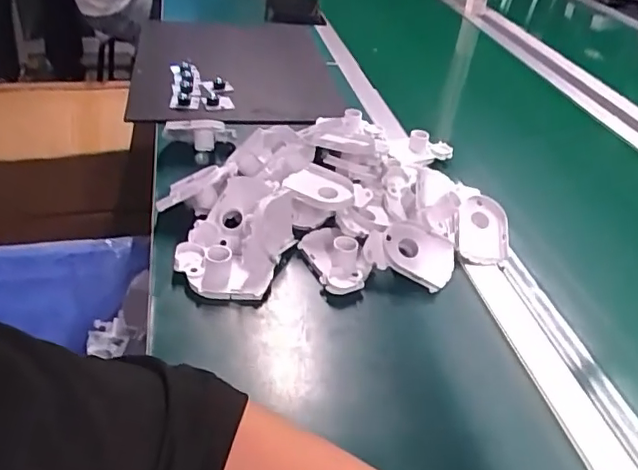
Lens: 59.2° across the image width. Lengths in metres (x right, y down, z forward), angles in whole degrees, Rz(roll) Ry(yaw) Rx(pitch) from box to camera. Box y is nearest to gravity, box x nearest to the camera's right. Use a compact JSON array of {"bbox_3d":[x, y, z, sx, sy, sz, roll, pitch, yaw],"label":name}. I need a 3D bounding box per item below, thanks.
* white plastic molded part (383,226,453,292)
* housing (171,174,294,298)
[{"bbox_3d":[0.111,0.023,0.632,0.084,0.016,0.064,25,65,-3],"label":"white plastic molded part"},{"bbox_3d":[-0.091,0.000,0.624,0.107,0.068,0.153,13,37,9],"label":"housing"}]

